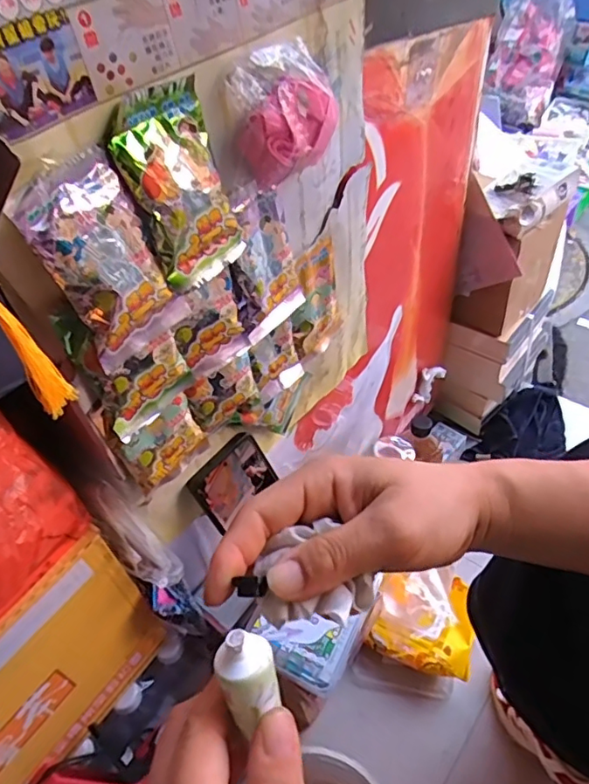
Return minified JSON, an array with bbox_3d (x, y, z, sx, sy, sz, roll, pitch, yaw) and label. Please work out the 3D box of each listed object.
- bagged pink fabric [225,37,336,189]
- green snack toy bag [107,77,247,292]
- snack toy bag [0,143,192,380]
[{"bbox_3d":[-0.006,-0.184,0.362,0.033,0.069,0.070,31,57,31],"label":"bagged pink fabric"},{"bbox_3d":[-0.068,-0.123,0.334,0.029,0.104,0.066,20,52,24],"label":"green snack toy bag"},{"bbox_3d":[-0.106,-0.072,0.313,0.026,0.111,0.065,23,53,26],"label":"snack toy bag"}]

